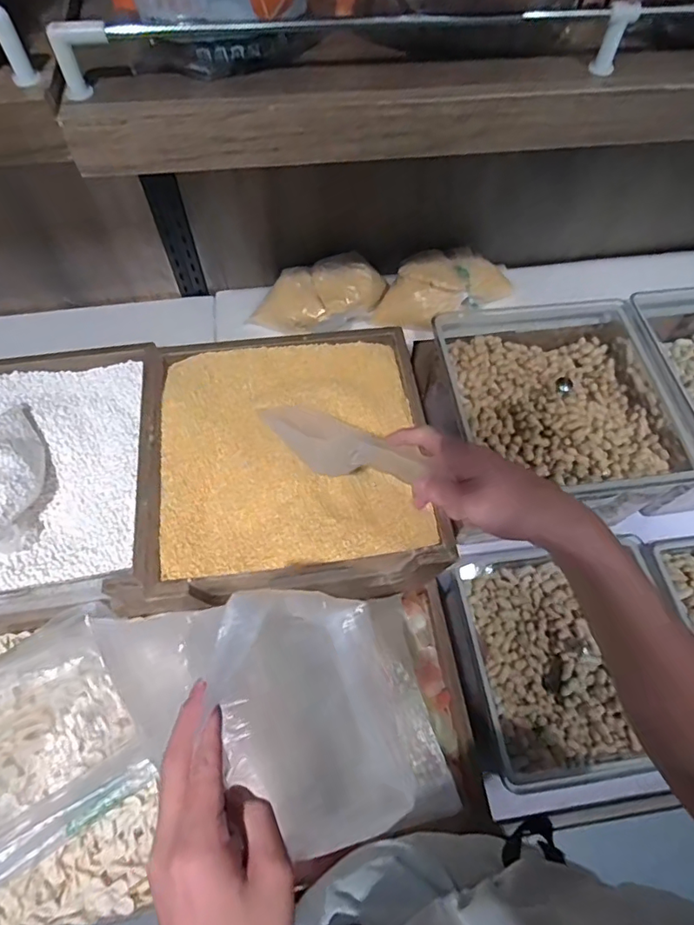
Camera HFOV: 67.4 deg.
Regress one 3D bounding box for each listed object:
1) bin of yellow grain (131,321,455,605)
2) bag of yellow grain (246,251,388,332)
[{"bbox_3d":[-0.071,-0.002,0.678,0.345,0.100,0.343,-5,63,-3],"label":"bin of yellow grain"},{"bbox_3d":[-0.041,-0.242,0.764,0.202,0.054,0.107,-15,64,-9],"label":"bag of yellow grain"}]

